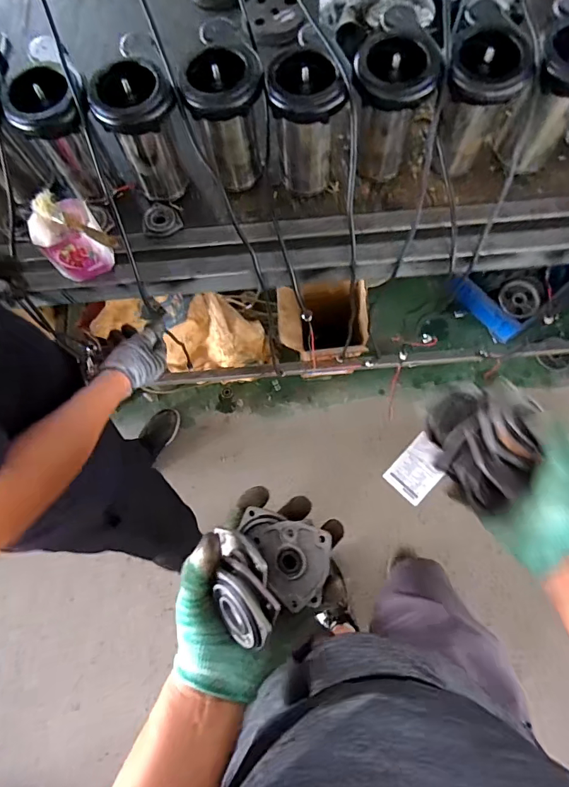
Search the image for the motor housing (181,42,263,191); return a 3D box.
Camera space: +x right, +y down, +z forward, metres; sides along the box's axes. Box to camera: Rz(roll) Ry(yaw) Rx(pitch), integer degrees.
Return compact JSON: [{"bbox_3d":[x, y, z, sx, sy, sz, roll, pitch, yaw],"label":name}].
[{"bbox_3d":[-0.091,-0.440,0.704,0.117,0.184,0.109,-10,72,0],"label":"motor housing"}]

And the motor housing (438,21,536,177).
[{"bbox_3d":[0.290,-0.440,0.684,0.104,0.182,0.110,0,76,1],"label":"motor housing"}]

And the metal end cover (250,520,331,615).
[{"bbox_3d":[0.010,0.135,0.360,0.058,0.018,0.066,-28,75,13],"label":"metal end cover"}]

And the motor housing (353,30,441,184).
[{"bbox_3d":[0.162,-0.428,0.689,0.112,0.186,0.131,19,74,9],"label":"motor housing"}]

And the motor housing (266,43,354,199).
[{"bbox_3d":[0.037,-0.424,0.698,0.113,0.180,0.110,-10,72,0],"label":"motor housing"}]

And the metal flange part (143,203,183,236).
[{"bbox_3d":[-0.213,-0.304,0.766,0.065,0.019,0.058,-2,72,3],"label":"metal flange part"}]

